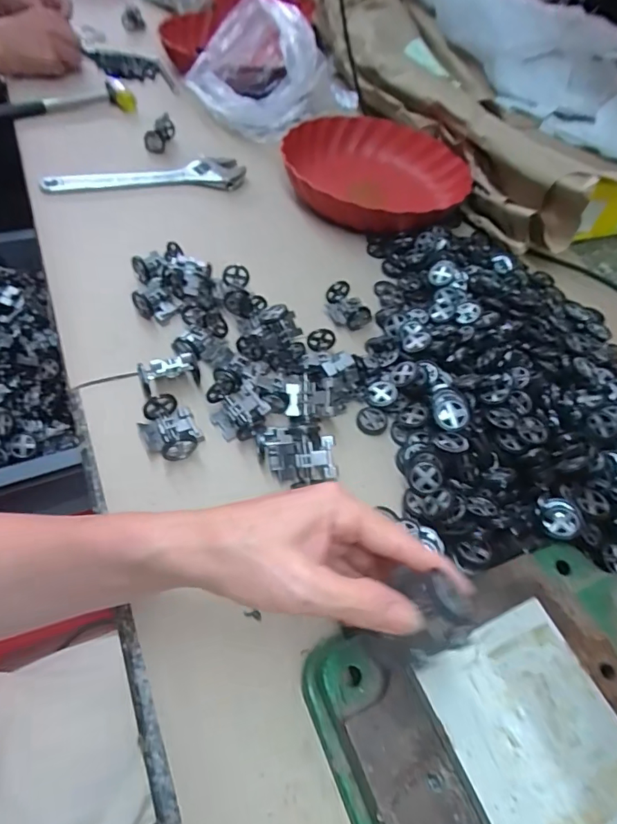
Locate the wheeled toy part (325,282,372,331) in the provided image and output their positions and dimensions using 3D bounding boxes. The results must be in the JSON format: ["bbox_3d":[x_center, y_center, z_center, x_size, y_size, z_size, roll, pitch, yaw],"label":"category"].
[{"bbox_3d":[0.042,-0.110,0.493,0.038,0.024,0.047,-14,52,-16],"label":"wheeled toy part"}]

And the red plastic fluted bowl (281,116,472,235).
[{"bbox_3d":[0.088,-0.308,0.644,0.218,0.086,0.244,25,52,17],"label":"red plastic fluted bowl"}]

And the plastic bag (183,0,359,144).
[{"bbox_3d":[-0.071,-0.512,0.701,0.188,0.101,0.233,-30,58,-26],"label":"plastic bag"}]

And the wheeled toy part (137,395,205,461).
[{"bbox_3d":[-0.109,0.014,0.378,0.041,0.026,0.049,-23,55,-22],"label":"wheeled toy part"}]

